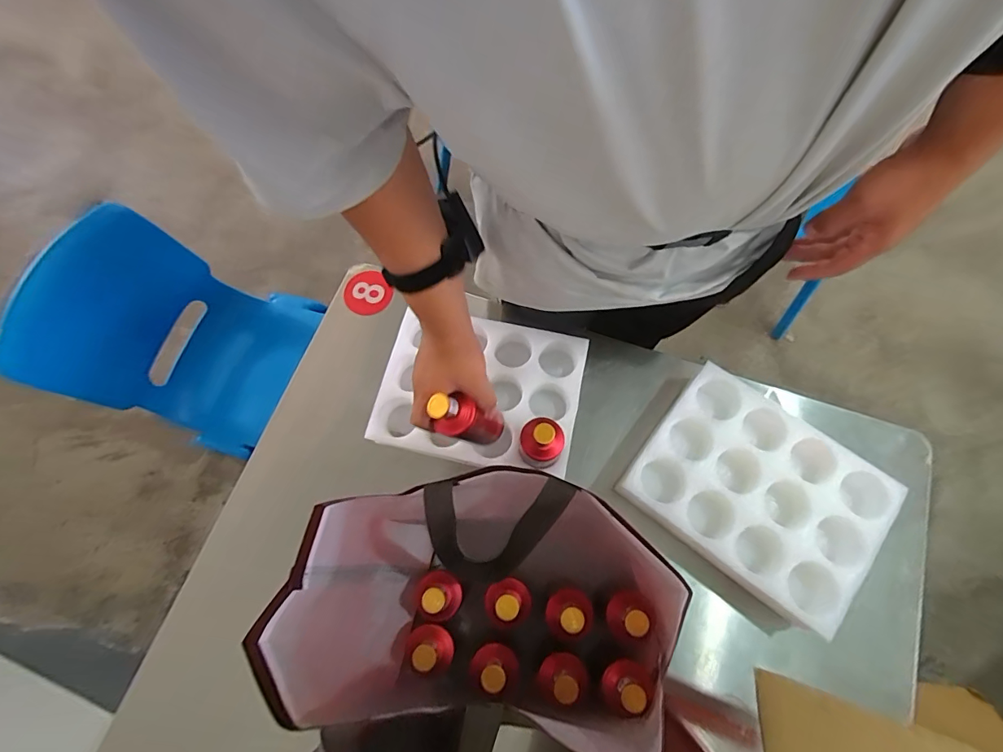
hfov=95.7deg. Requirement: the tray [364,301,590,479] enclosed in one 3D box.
[{"bbox_3d":[-0.028,0.019,0.633,0.262,0.041,0.202,11,71,7],"label":"tray"}]

